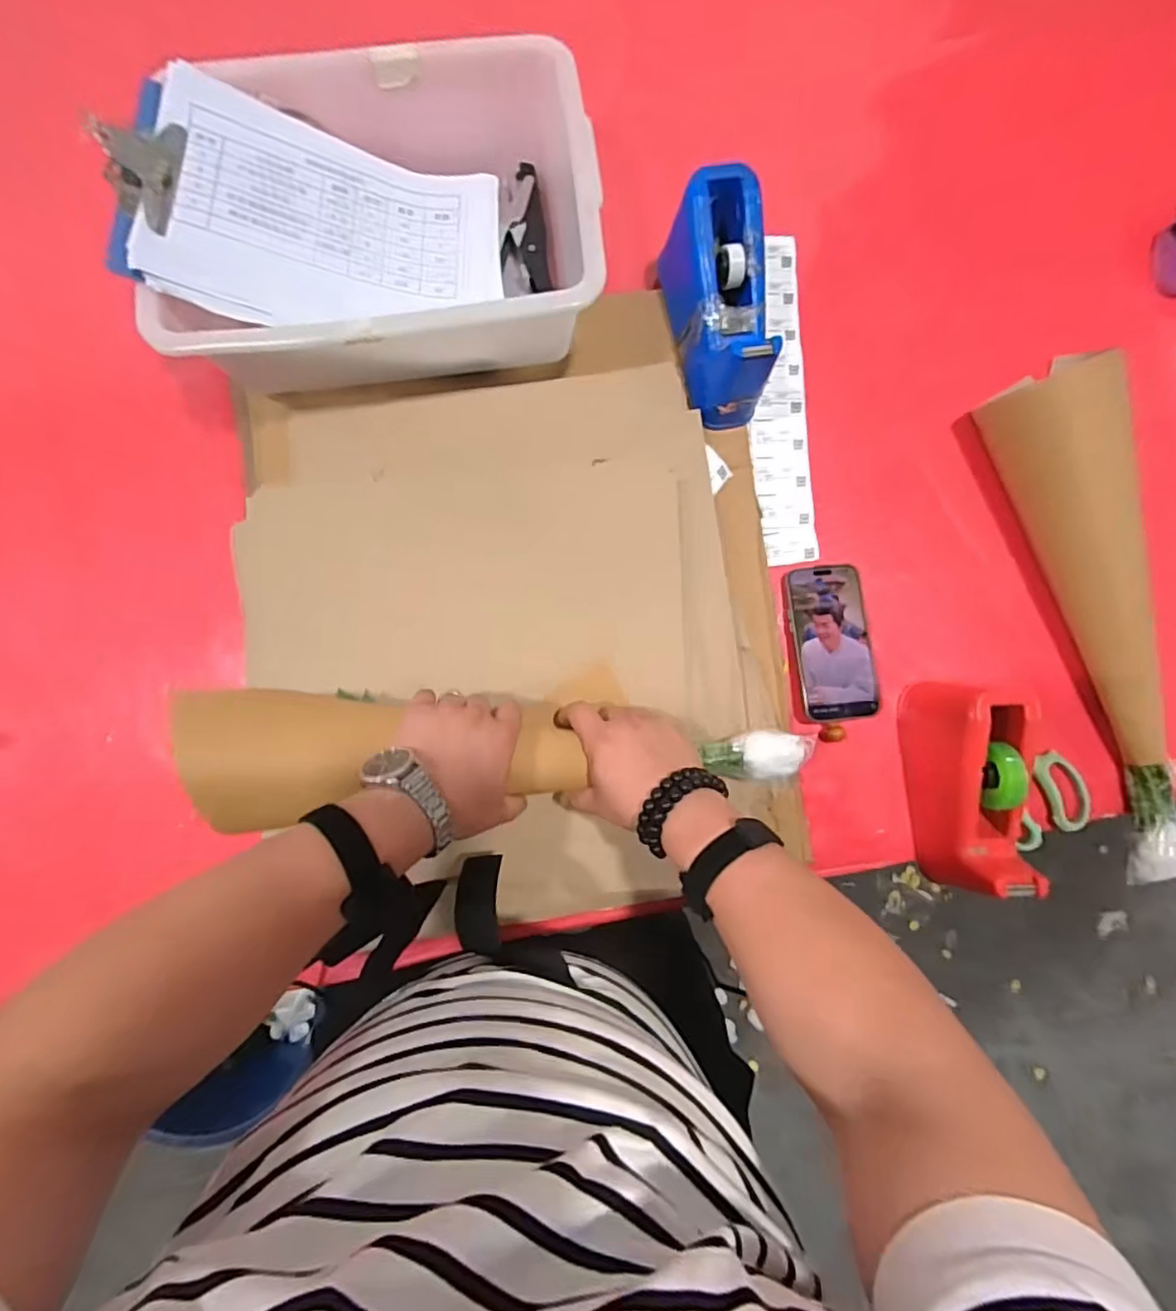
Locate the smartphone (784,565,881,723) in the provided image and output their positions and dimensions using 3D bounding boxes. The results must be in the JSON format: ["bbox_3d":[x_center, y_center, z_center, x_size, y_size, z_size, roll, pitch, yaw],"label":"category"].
[{"bbox_3d":[0.258,-0.014,0.625,0.081,0.017,0.162,-8,87,-3],"label":"smartphone"}]

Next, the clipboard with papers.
[{"bbox_3d":[-0.247,-0.403,0.559,0.317,0.030,0.231,8,75,-22],"label":"clipboard with papers"}]

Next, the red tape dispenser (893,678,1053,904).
[{"bbox_3d":[0.366,0.126,0.580,0.079,0.100,0.193,-2,87,-2],"label":"red tape dispenser"}]

